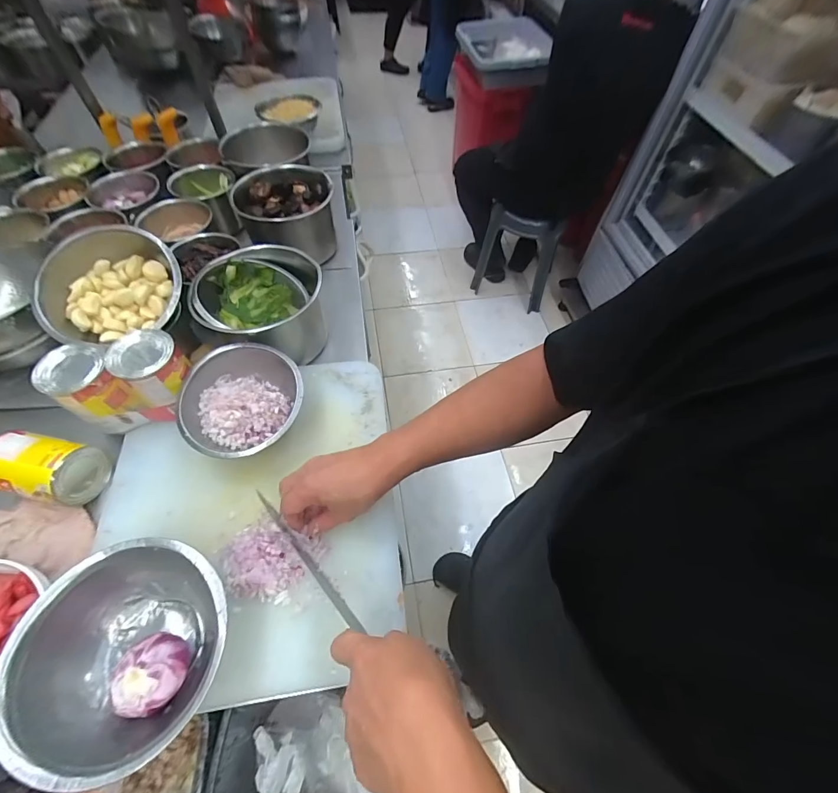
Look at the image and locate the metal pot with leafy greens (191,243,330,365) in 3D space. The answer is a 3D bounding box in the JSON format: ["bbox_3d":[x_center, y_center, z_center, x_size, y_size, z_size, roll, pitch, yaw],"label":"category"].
[{"bbox_3d":[-0.225,-0.130,0.563,0.161,0.116,0.170,1,58,-1],"label":"metal pot with leafy greens"}]

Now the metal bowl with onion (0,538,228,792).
[{"bbox_3d":[-0.256,0.228,0.347,0.163,0.079,0.164,1,58,-1],"label":"metal bowl with onion"}]

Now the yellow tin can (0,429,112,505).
[{"bbox_3d":[-0.449,0.086,0.454,0.107,0.065,0.067,9,58,4],"label":"yellow tin can"}]

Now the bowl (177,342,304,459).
[{"bbox_3d":[-0.217,0.011,0.476,0.138,0.062,0.142,1,58,-1],"label":"bowl"}]

